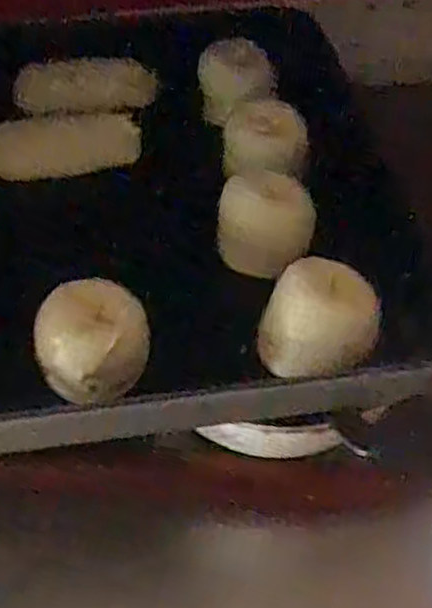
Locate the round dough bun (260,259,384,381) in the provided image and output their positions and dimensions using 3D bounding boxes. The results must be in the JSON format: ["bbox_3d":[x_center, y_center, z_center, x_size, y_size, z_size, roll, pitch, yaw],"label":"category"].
[{"bbox_3d":[0.053,0.012,0.397,0.061,0.048,0.049,7,47,7],"label":"round dough bun"}]

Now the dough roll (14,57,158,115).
[{"bbox_3d":[-0.103,-0.177,0.614,0.125,0.033,0.027,-17,46,-36],"label":"dough roll"}]

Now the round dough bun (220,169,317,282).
[{"bbox_3d":[0.029,-0.049,0.455,0.058,0.045,0.045,11,47,11],"label":"round dough bun"}]

